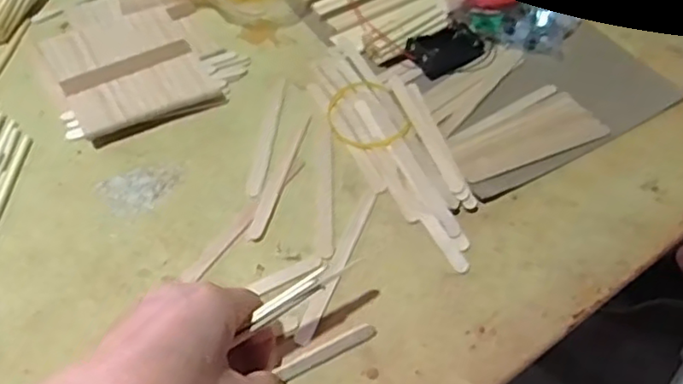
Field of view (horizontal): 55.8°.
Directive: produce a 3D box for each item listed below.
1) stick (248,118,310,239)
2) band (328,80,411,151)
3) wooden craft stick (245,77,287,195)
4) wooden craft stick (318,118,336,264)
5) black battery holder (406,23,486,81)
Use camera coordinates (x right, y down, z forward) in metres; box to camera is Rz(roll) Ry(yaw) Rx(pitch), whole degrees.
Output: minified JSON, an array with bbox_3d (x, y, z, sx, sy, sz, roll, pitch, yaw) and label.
[{"bbox_3d":[-0.042,-0.014,0.454,0.010,0.004,0.114,13,53,9],"label":"stick"},{"bbox_3d":[0.021,-0.058,0.487,0.062,0.005,0.070,-38,58,-21],"label":"band"},{"bbox_3d":[-0.055,-0.045,0.478,0.011,0.004,0.117,6,52,3],"label":"wooden craft stick"},{"bbox_3d":[-0.010,-0.005,0.447,0.011,0.004,0.117,1,52,-1],"label":"wooden craft stick"},{"bbox_3d":[0.086,-0.117,0.521,0.063,0.018,0.032,-26,57,-20],"label":"black battery holder"}]

